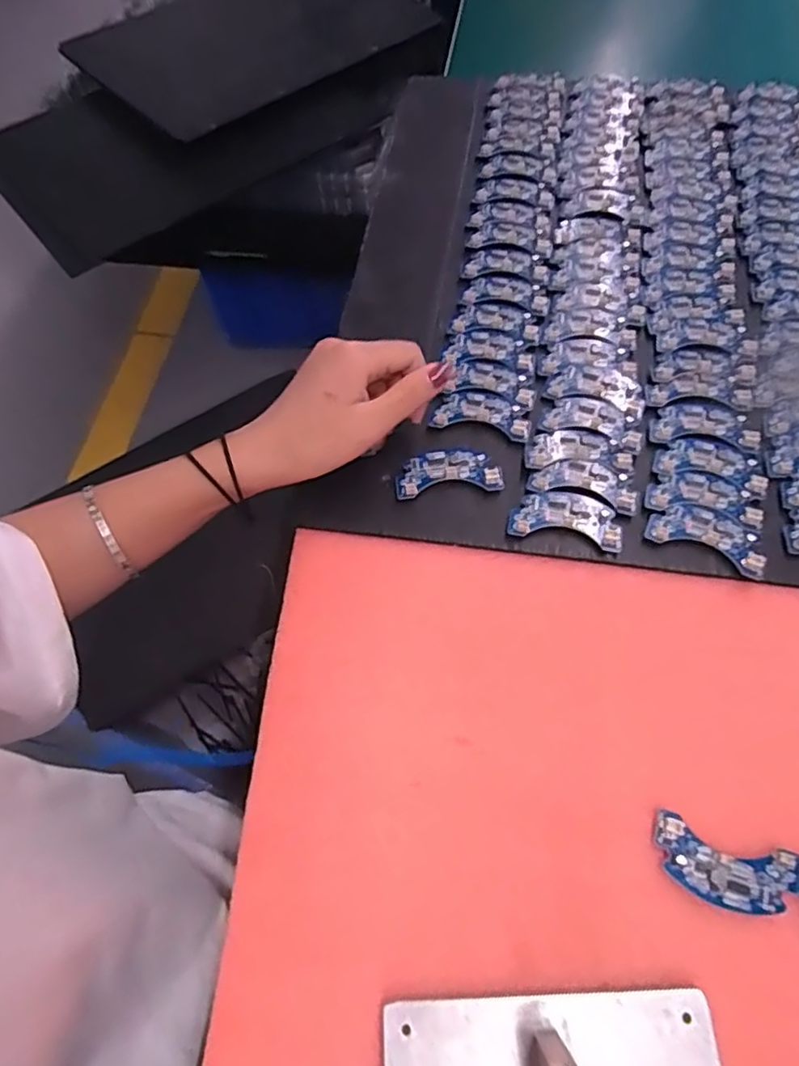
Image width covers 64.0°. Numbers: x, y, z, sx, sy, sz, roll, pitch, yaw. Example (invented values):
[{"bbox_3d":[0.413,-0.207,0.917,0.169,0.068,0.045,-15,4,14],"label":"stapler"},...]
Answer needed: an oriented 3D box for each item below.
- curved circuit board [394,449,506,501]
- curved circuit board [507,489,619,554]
[{"bbox_3d":[0.030,-0.038,0.402,0.066,0.007,0.032,-5,64,0],"label":"curved circuit board"},{"bbox_3d":[0.099,-0.009,0.383,0.064,0.008,0.033,12,65,8],"label":"curved circuit board"}]

